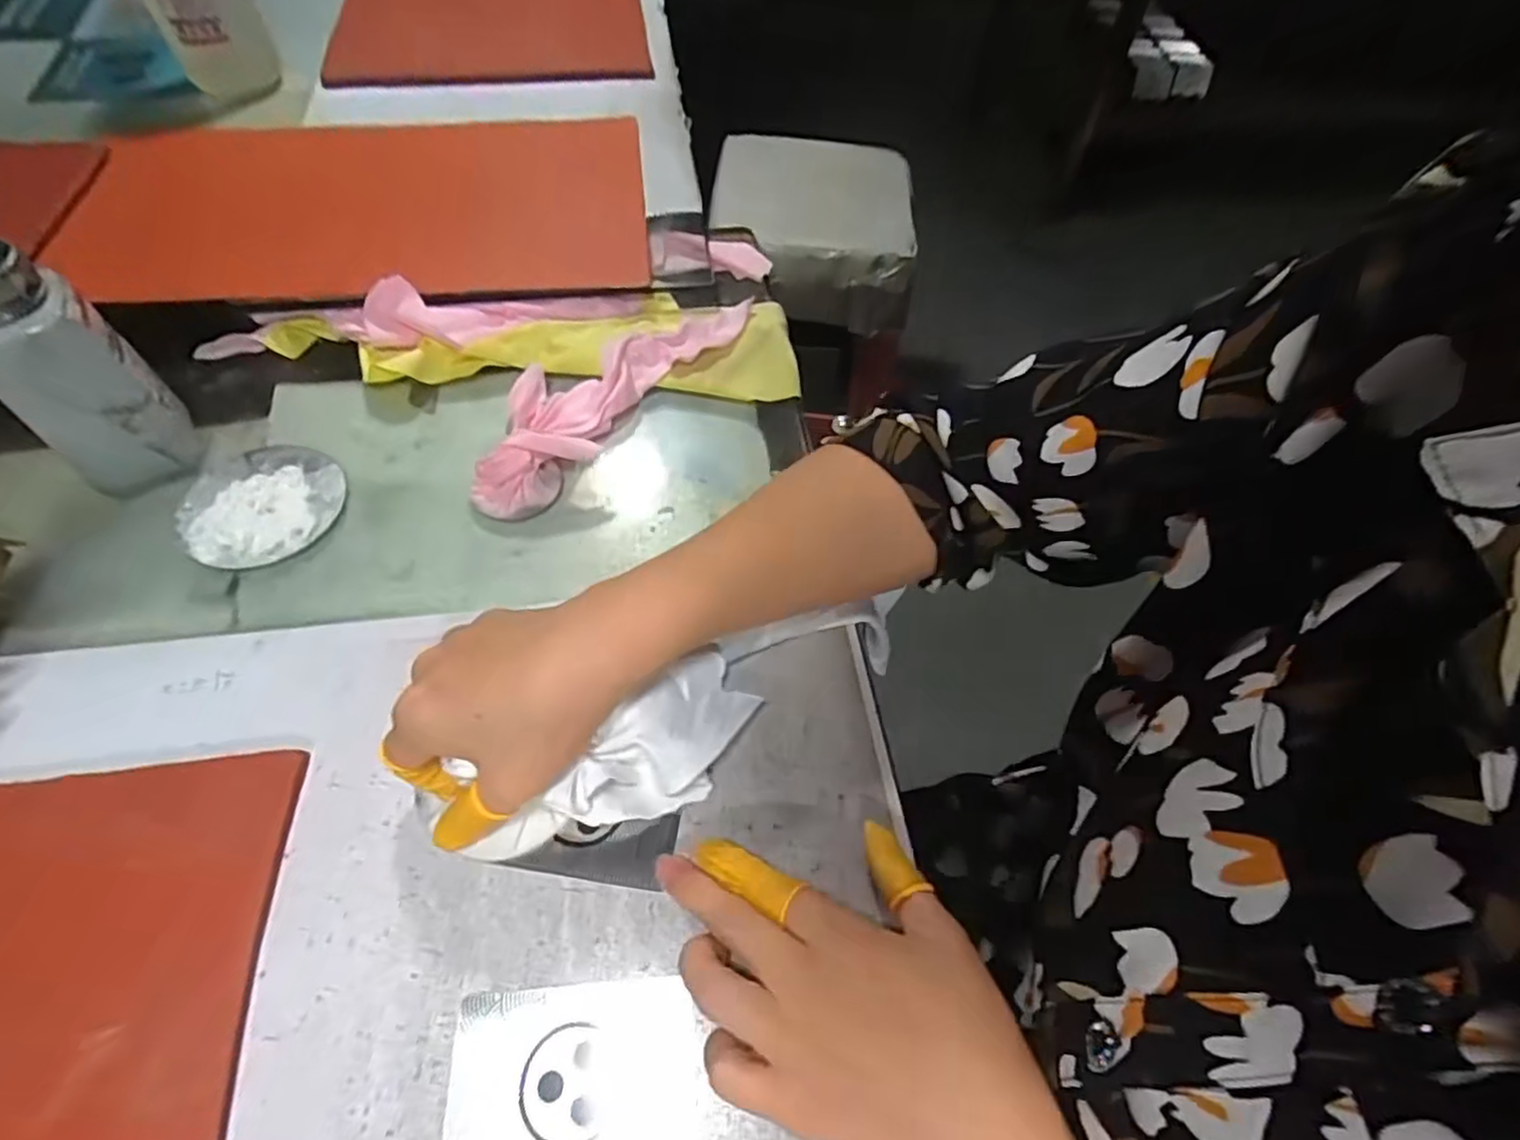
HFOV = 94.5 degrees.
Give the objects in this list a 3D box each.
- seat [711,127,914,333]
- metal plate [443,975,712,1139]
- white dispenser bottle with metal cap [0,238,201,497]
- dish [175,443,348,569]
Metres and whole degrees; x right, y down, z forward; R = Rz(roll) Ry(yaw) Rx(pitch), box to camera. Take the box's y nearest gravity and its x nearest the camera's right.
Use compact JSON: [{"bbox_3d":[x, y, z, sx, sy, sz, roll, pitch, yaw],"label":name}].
[{"bbox_3d":[0.082,-0.497,1.036,0.297,0.143,0.267,9,57,2],"label":"seat"},{"bbox_3d":[-0.067,0.189,0.258,0.090,0.004,0.063,-1,58,-5],"label":"metal plate"},{"bbox_3d":[-0.344,-0.096,0.355,0.058,0.127,0.045,-30,64,-21],"label":"white dispenser bottle with metal cap"},{"bbox_3d":[-0.280,-0.039,0.394,0.084,0.004,0.082,2,57,-3],"label":"dish"}]

